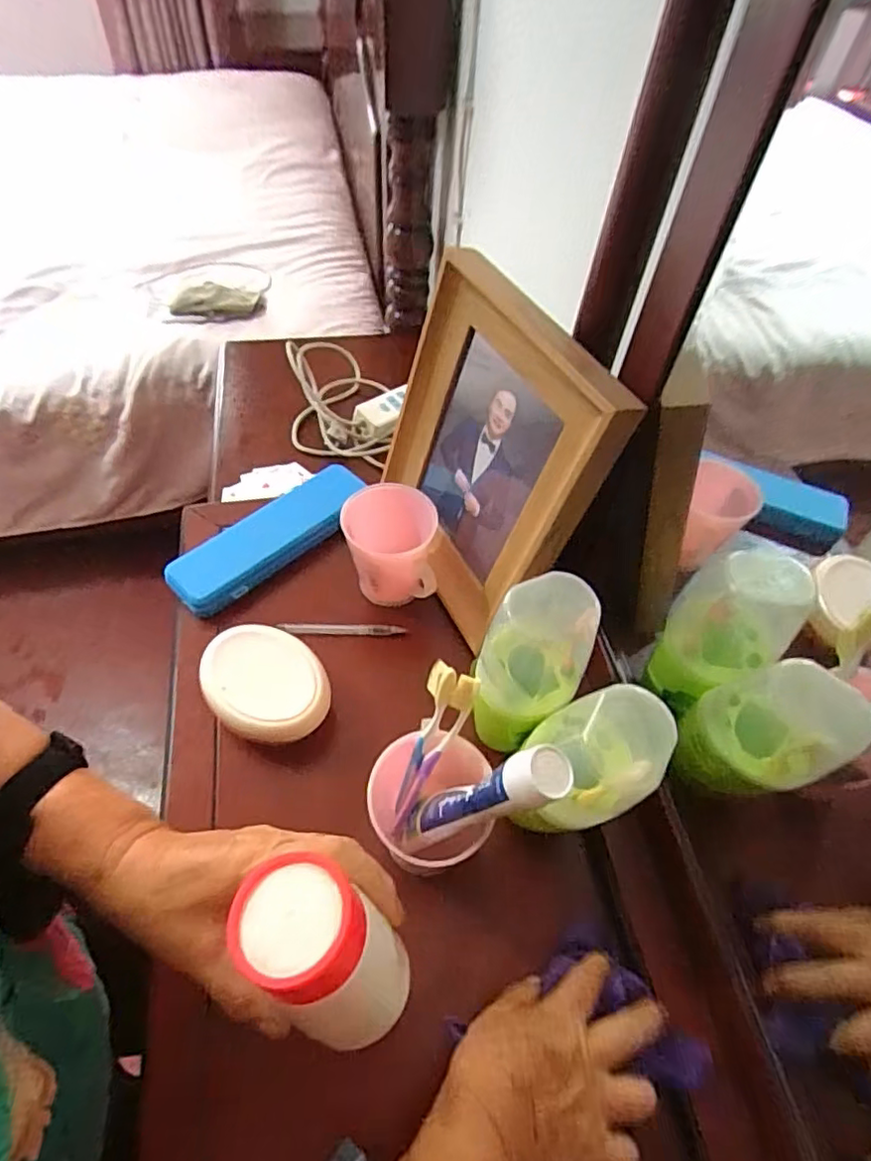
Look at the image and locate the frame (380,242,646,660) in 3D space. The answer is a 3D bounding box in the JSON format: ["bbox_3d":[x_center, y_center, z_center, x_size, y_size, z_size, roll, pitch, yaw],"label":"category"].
[{"bbox_3d":[0.034,-0.123,0.589,0.048,0.301,0.266,-12,57,-28],"label":"frame"}]

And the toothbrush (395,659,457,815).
[{"bbox_3d":[-0.011,0.121,0.460,0.018,0.154,0.015,27,35,15],"label":"toothbrush"}]

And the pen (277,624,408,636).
[{"bbox_3d":[-0.099,0.052,0.643,0.130,0.006,0.011,1,54,-3],"label":"pen"}]

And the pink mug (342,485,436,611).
[{"bbox_3d":[-0.048,-0.033,0.642,0.095,0.104,0.089,0,54,-4],"label":"pink mug"}]

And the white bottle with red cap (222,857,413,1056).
[{"bbox_3d":[-0.053,0.204,0.322,0.046,0.144,0.060,23,53,39],"label":"white bottle with red cap"}]

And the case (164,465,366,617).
[{"bbox_3d":[-0.181,-0.050,0.683,0.078,0.029,0.234,40,61,23],"label":"case"}]

